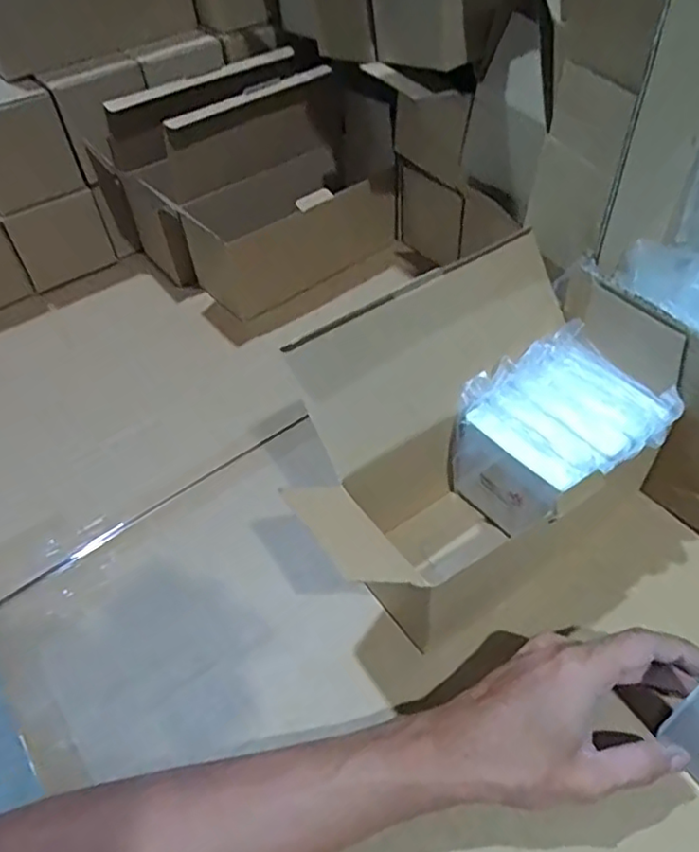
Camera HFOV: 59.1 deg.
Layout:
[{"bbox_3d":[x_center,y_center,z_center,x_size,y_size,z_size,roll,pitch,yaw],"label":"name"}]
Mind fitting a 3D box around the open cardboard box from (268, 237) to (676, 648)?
[{"bbox_3d":[0.087,0.018,0.422,0.253,0.176,0.157,-27,51,-21],"label":"open cardboard box"}]

